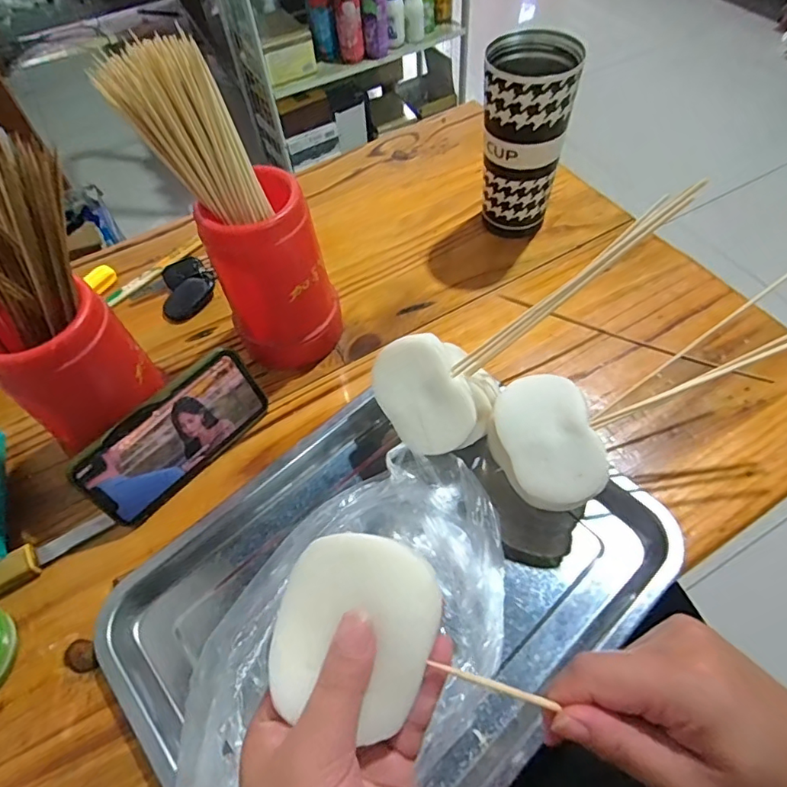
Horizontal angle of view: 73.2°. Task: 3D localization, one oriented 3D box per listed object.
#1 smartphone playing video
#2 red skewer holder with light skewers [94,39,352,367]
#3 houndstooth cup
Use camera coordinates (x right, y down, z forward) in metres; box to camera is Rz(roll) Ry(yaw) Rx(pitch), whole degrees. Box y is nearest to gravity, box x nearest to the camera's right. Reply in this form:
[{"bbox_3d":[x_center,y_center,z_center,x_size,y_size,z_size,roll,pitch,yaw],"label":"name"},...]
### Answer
[{"bbox_3d":[-0.168,0.033,0.418,0.145,0.076,0.011,-44,40,-23],"label":"smartphone playing video"},{"bbox_3d":[-0.105,-0.123,0.404,0.095,0.243,0.093,-35,61,-17],"label":"red skewer holder with light skewers"},{"bbox_3d":[0.124,-0.235,0.511,0.077,0.172,0.067,9,58,11],"label":"houndstooth cup"}]

